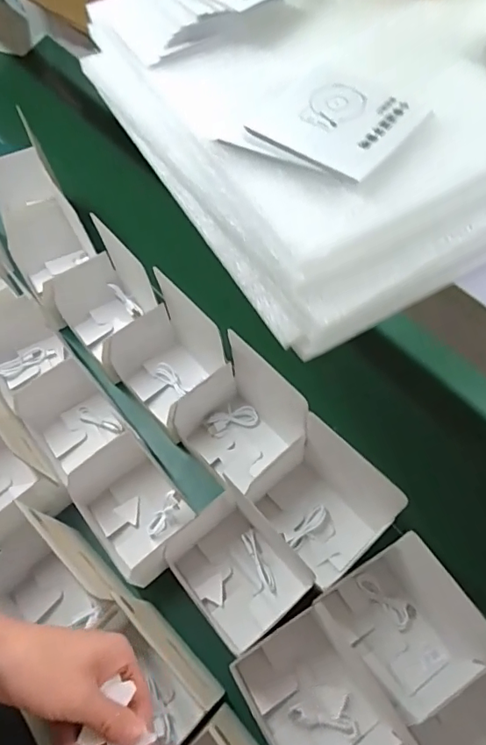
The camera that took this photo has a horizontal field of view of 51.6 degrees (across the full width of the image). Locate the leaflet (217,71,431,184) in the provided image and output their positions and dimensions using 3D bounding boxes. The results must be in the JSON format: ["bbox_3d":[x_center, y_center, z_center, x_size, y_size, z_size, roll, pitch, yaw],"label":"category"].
[{"bbox_3d":[0.048,-0.146,0.295,0.088,0.009,0.078,31,67,17],"label":"leaflet"}]

